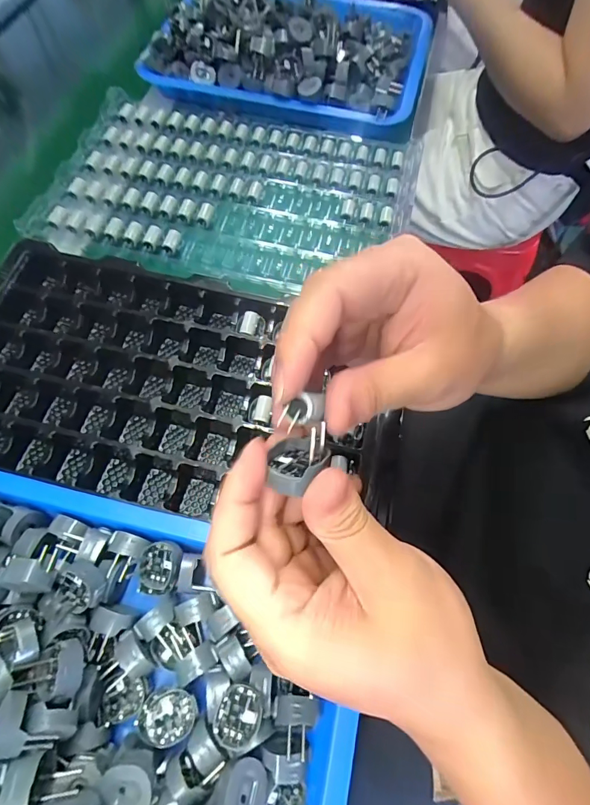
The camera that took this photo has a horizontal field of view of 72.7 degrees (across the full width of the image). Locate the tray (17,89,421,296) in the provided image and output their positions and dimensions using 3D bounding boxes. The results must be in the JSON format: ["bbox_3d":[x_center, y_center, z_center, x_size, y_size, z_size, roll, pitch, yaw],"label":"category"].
[{"bbox_3d":[-0.066,-0.216,0.409,0.354,0.027,0.221,11,67,6],"label":"tray"}]

